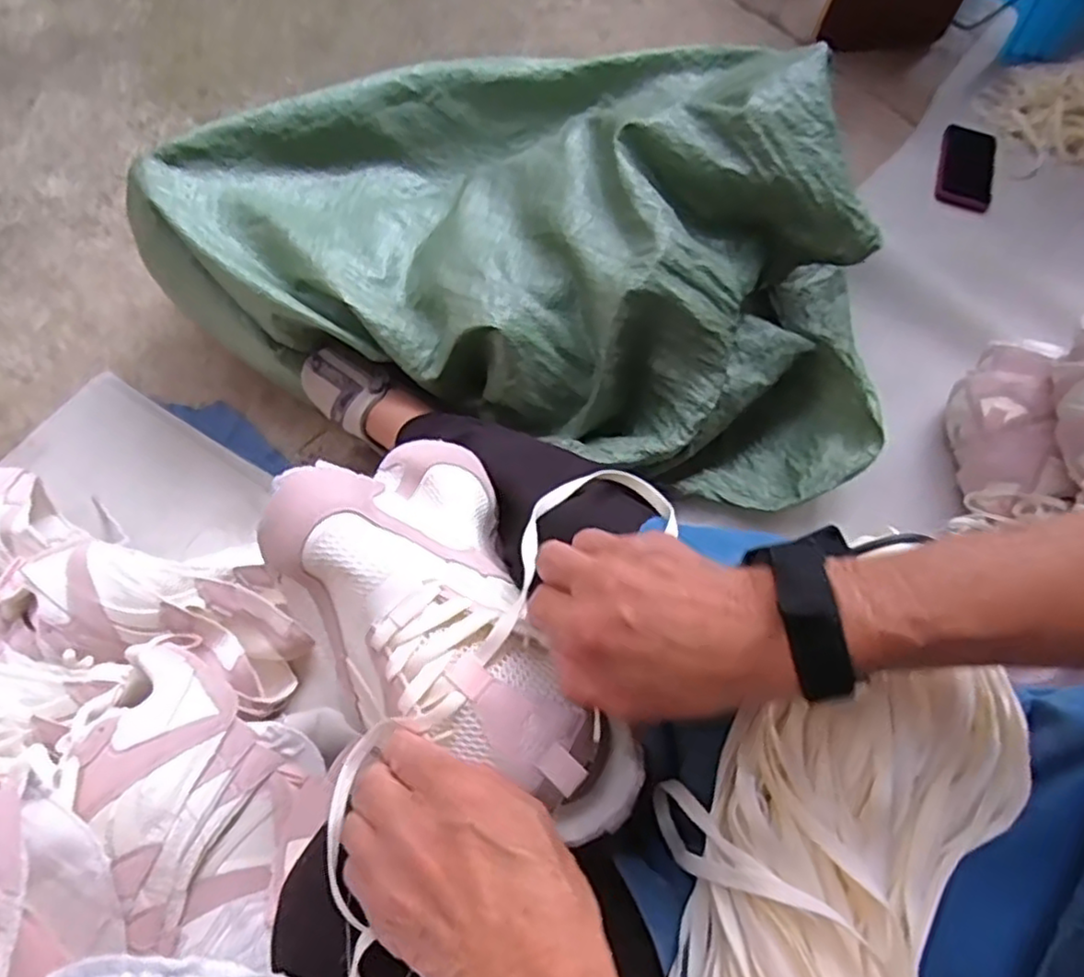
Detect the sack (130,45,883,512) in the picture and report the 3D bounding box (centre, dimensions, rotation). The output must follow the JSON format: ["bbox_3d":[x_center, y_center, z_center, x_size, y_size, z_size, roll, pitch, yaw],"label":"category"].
[{"bbox_3d":[0.015,-0.305,0.800,0.792,0.260,0.540,15,67,2],"label":"sack"}]

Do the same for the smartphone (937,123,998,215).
[{"bbox_3d":[0.666,-0.504,1.063,0.087,0.014,0.167,18,70,-1],"label":"smartphone"}]

